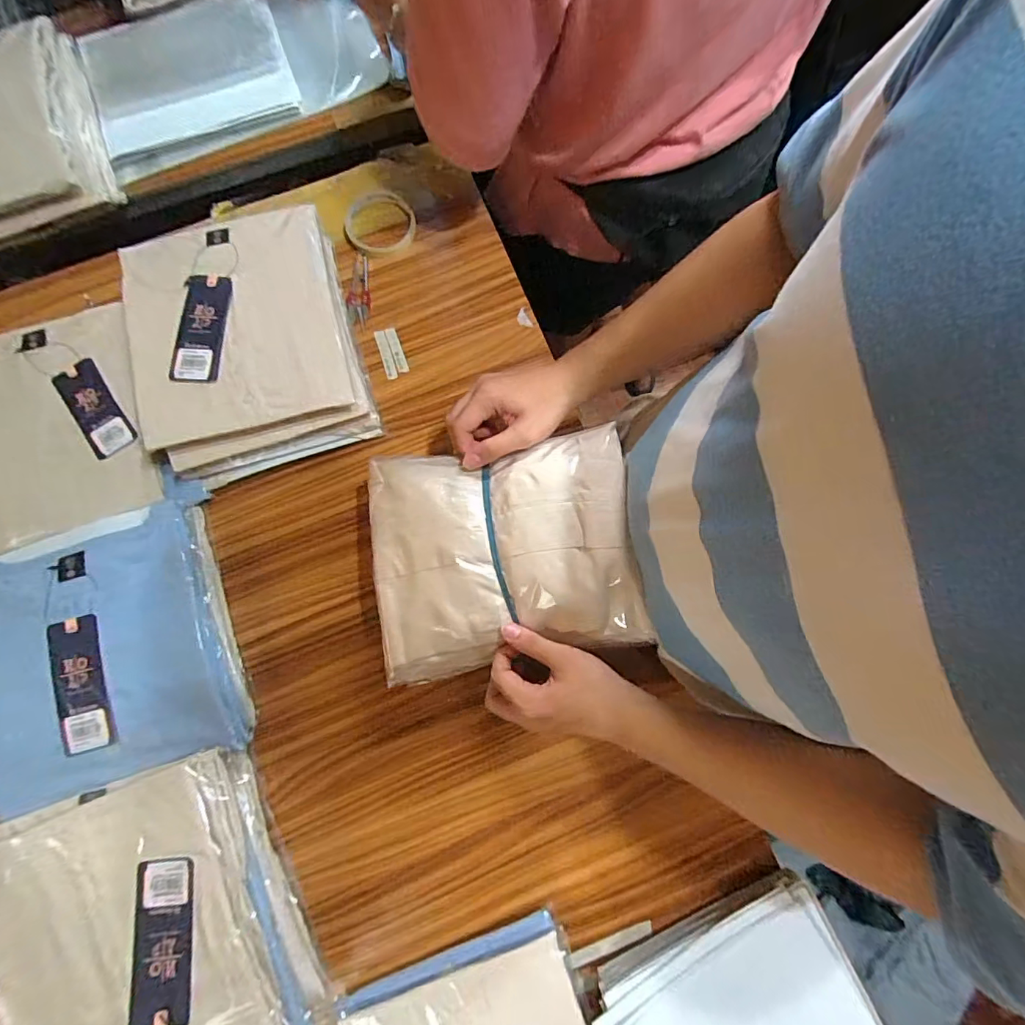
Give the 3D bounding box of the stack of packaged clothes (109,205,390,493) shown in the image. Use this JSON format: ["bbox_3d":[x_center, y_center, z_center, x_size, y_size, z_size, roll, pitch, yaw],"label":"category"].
[{"bbox_3d":[-0.285,-0.191,0.554,0.214,0.095,0.264,-17,79,-3],"label":"stack of packaged clothes"}]

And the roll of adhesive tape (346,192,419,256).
[{"bbox_3d":[-0.164,-0.362,0.623,0.087,0.018,0.081,0,79,0],"label":"roll of adhesive tape"}]

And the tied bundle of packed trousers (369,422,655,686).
[{"bbox_3d":[-0.009,0.034,0.470,0.244,0.052,0.208,-8,79,-1],"label":"tied bundle of packed trousers"}]

